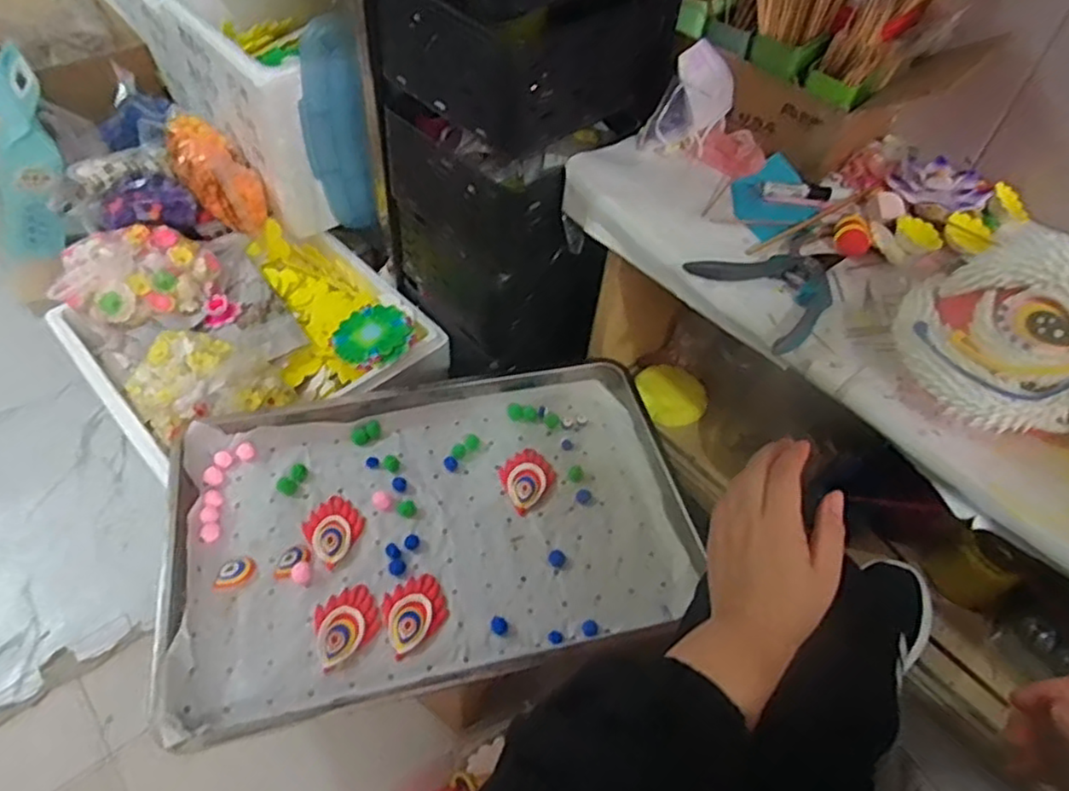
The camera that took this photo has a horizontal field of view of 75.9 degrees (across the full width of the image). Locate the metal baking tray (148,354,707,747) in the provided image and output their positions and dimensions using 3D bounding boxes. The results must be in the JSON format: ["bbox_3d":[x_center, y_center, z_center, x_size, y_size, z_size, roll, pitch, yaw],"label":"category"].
[{"bbox_3d":[-0.116,0.143,0.836,0.595,0.058,0.420,-9,53,-12],"label":"metal baking tray"}]

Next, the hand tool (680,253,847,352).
[{"bbox_3d":[0.279,-0.118,0.739,0.179,0.022,0.139,-21,56,-20],"label":"hand tool"}]

